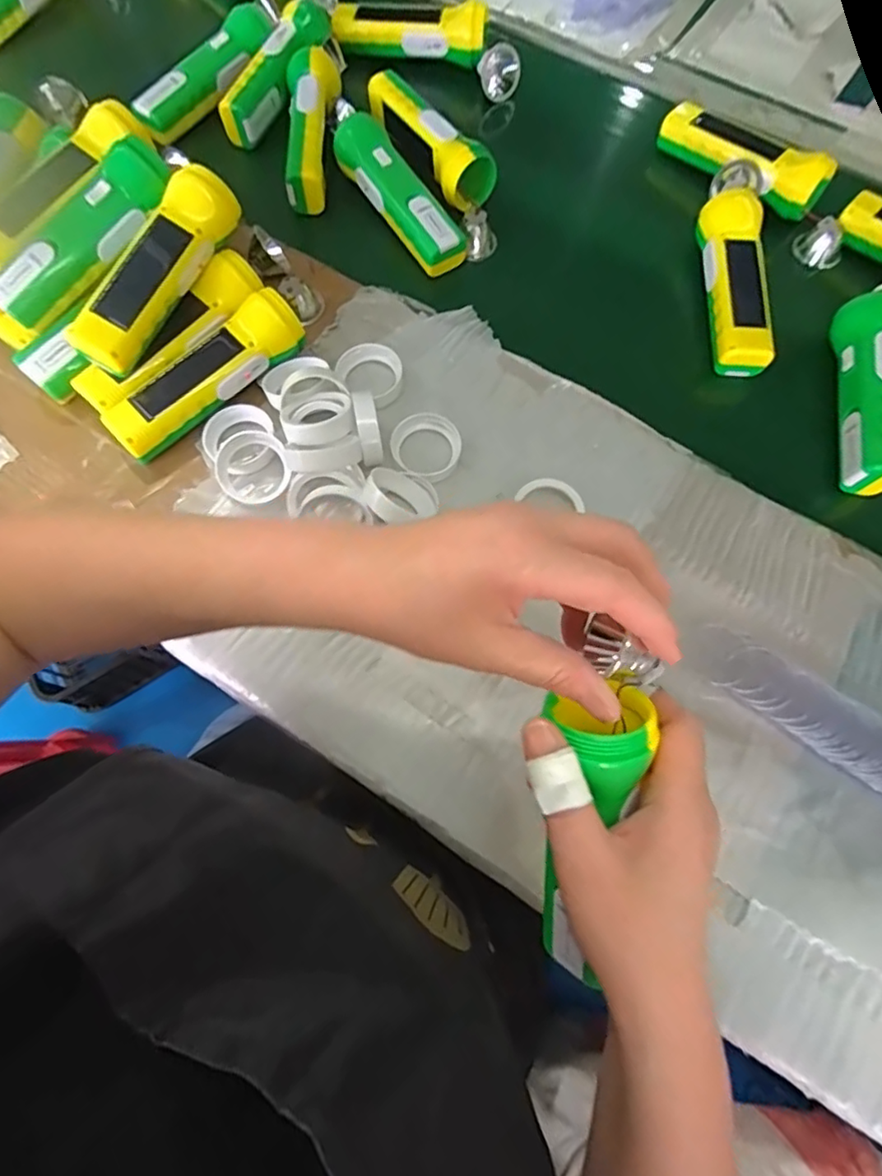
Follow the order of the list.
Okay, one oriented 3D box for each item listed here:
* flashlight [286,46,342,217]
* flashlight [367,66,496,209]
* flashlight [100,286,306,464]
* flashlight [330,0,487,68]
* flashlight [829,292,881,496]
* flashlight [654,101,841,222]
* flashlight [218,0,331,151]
[{"bbox_3d":[-0.120,-0.438,0.552,0.052,0.046,0.167,-3,70,-3],"label":"flashlight"},{"bbox_3d":[-0.011,-0.427,0.549,0.047,0.044,0.155,-34,74,-13],"label":"flashlight"},{"bbox_3d":[-0.180,-0.164,0.446,0.162,0.041,0.041,-41,76,-15],"label":"flashlight"},{"bbox_3d":[-0.033,-0.590,0.605,0.160,0.047,0.040,10,71,1],"label":"flashlight"},{"bbox_3d":[0.341,-0.154,0.457,0.045,0.046,0.159,7,70,1],"label":"flashlight"},{"bbox_3d":[0.290,-0.415,0.554,0.162,0.042,0.055,41,74,12],"label":"flashlight"},{"bbox_3d":[-0.161,-0.526,0.582,0.043,0.048,0.191,24,72,5],"label":"flashlight"}]

